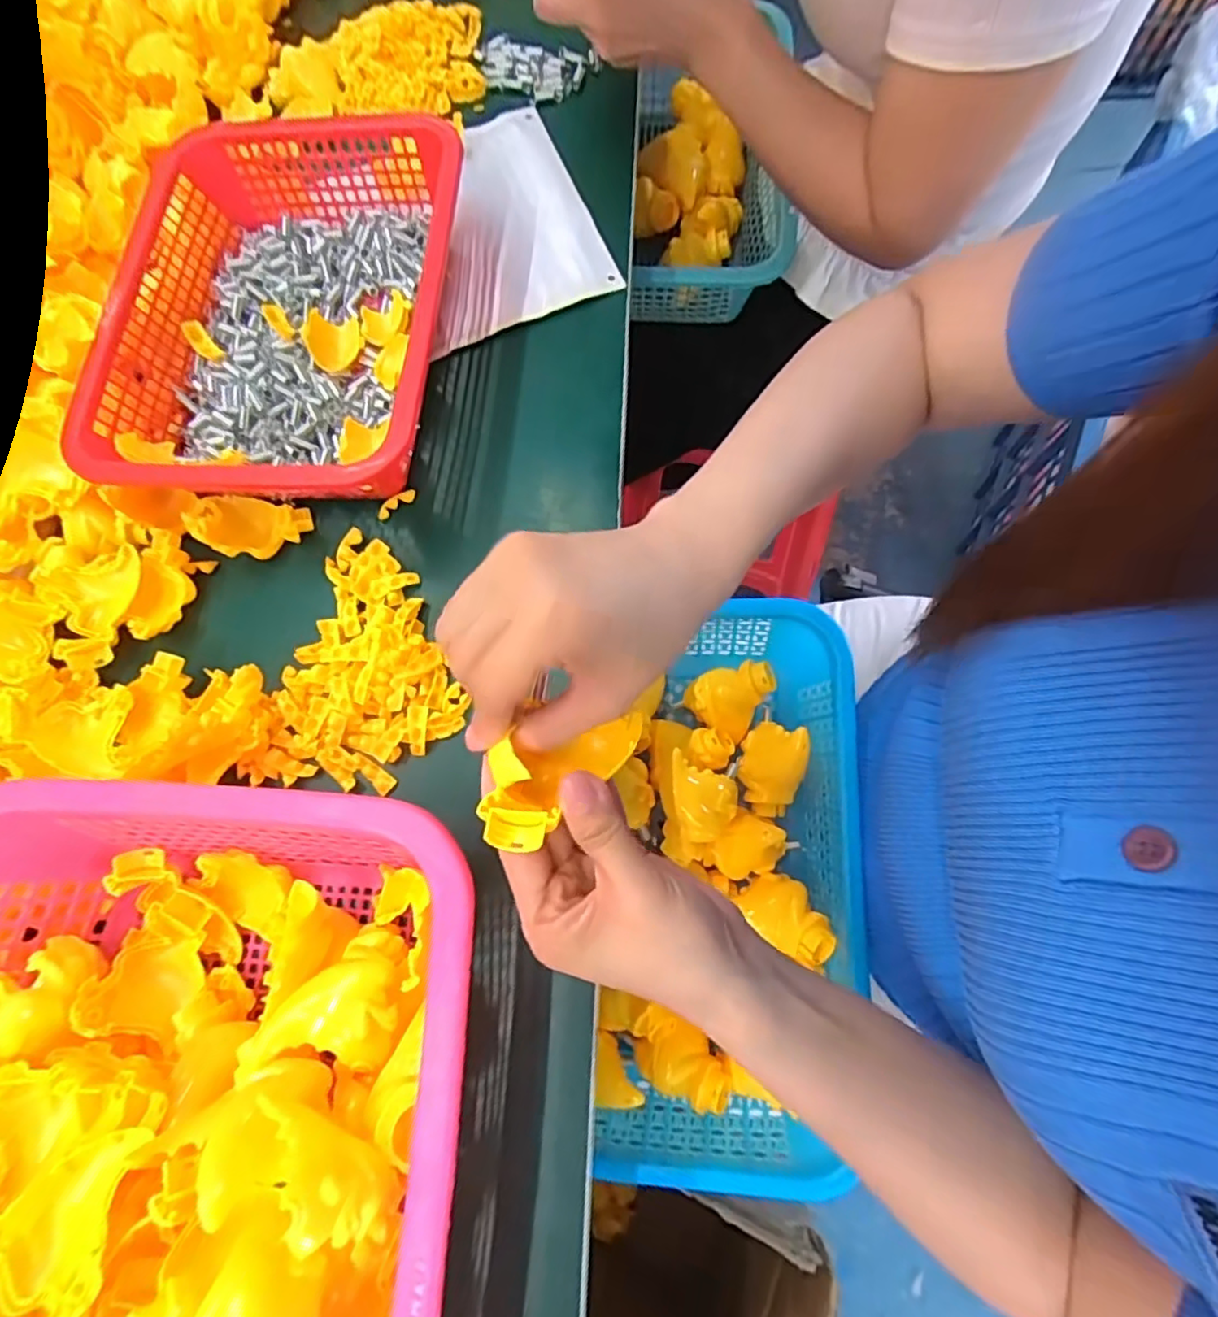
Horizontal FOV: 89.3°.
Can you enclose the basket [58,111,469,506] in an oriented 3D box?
[{"bbox_3d":[-0.217,-0.226,0.408,0.197,0.060,0.276,4,76,1],"label":"basket"}]

